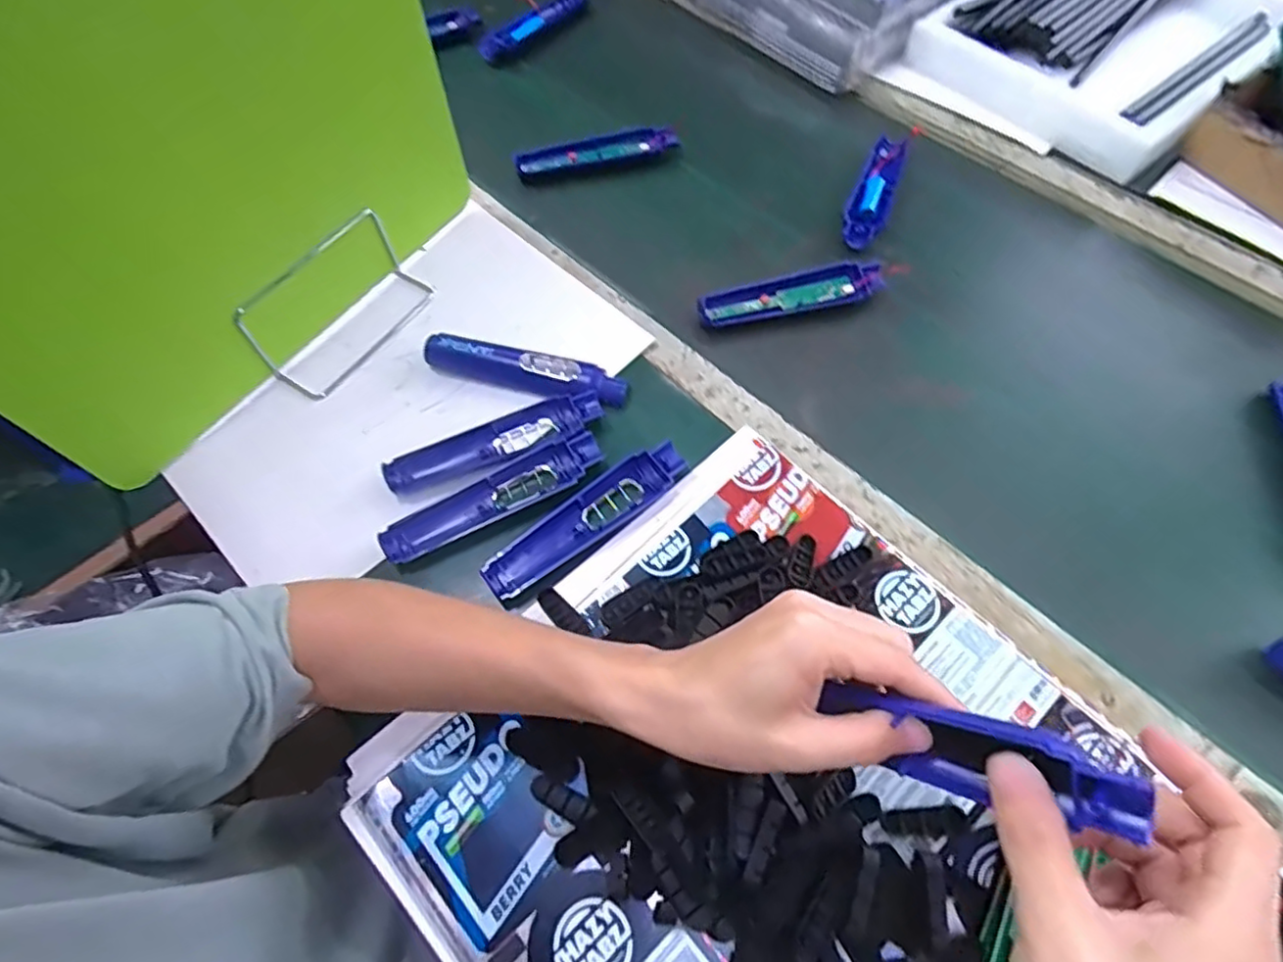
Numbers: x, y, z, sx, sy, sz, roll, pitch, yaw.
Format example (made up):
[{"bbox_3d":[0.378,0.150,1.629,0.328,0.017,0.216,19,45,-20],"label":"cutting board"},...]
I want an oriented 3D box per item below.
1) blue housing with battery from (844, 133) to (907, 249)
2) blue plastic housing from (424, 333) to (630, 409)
[{"bbox_3d":[0.236,-0.290,0.659,0.038,0.018,0.165,22,66,9],"label":"blue housing with battery"},{"bbox_3d":[-0.097,-0.094,0.548,0.171,0.020,0.034,14,65,6],"label":"blue plastic housing"}]

